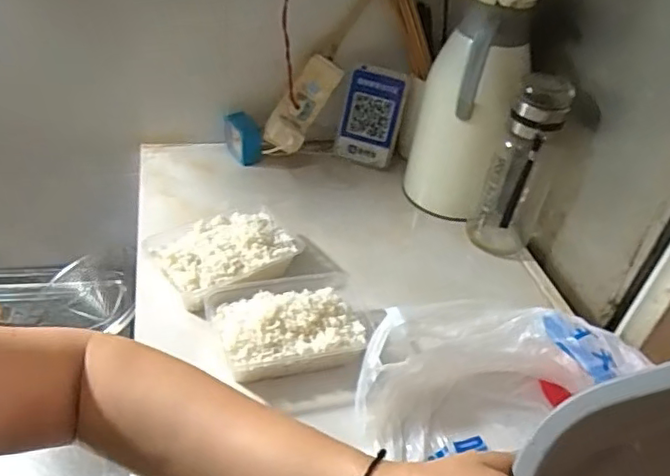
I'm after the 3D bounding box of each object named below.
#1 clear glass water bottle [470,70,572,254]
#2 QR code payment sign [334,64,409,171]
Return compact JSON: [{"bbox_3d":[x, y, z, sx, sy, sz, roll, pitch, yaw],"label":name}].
[{"bbox_3d":[0.239,-0.086,0.763,0.081,0.235,0.085,19,39,14],"label":"clear glass water bottle"},{"bbox_3d":[0.054,-0.182,0.927,0.092,0.155,0.049,7,38,-1],"label":"QR code payment sign"}]

